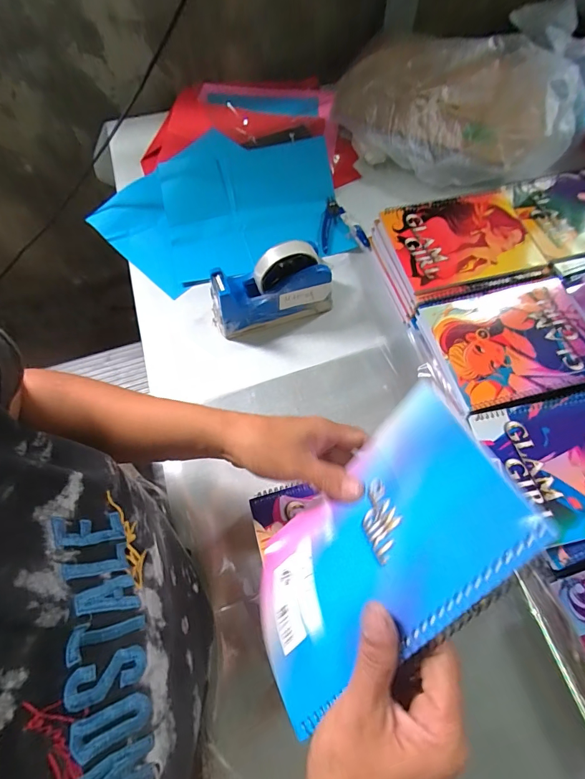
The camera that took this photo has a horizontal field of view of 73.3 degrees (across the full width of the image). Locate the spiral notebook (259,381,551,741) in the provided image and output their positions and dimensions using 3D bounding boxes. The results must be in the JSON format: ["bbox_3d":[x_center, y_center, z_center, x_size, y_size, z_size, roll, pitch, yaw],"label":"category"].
[{"bbox_3d":[0.045,0.100,0.256,0.017,0.141,0.195,34,109,-22],"label":"spiral notebook"}]

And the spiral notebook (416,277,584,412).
[{"bbox_3d":[0.282,-0.063,0.495,0.201,0.007,0.152,-13,64,-6],"label":"spiral notebook"}]

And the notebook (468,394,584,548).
[{"bbox_3d":[0.315,0.079,0.430,0.192,0.007,0.147,-11,64,-5],"label":"notebook"}]

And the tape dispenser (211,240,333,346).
[{"bbox_3d":[-0.028,-0.133,0.520,0.158,0.120,0.062,-13,64,-6],"label":"tape dispenser"}]

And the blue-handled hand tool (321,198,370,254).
[{"bbox_3d":[0.083,-0.263,0.624,0.073,0.019,0.100,0,64,1],"label":"blue-handled hand tool"}]

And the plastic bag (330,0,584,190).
[{"bbox_3d":[0.250,-0.465,0.629,0.350,0.127,0.226,12,64,6],"label":"plastic bag"}]

